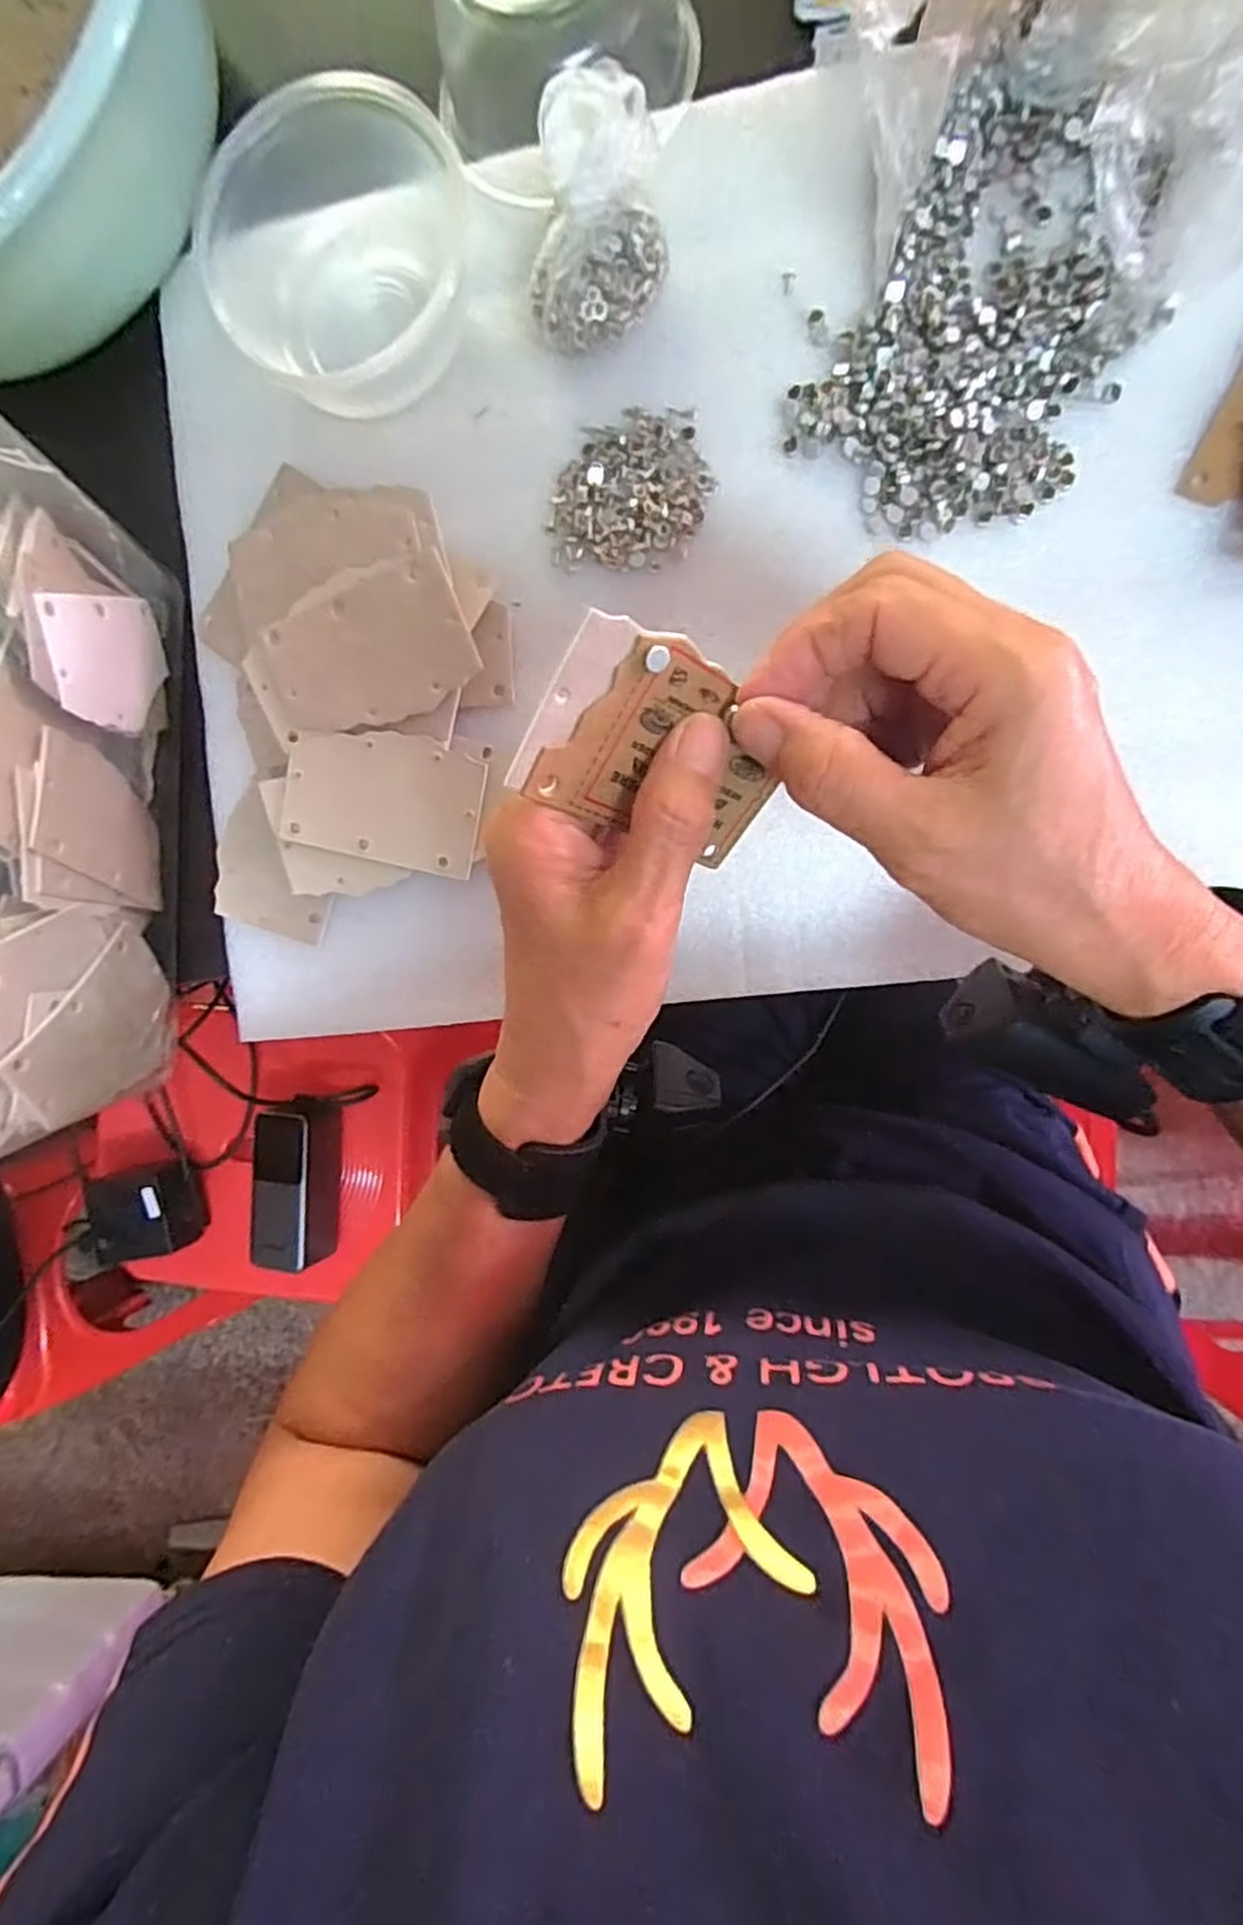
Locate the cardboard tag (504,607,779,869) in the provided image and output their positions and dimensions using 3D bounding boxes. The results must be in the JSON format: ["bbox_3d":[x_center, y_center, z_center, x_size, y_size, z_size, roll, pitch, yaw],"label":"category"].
[{"bbox_3d":[0.014,-0.061,0.220,0.053,0.083,0.004,-56,40,23],"label":"cardboard tag"}]

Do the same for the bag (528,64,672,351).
[{"bbox_3d":[-0.011,-0.286,0.294,0.054,0.052,0.065,2,93,9],"label":"bag"}]

